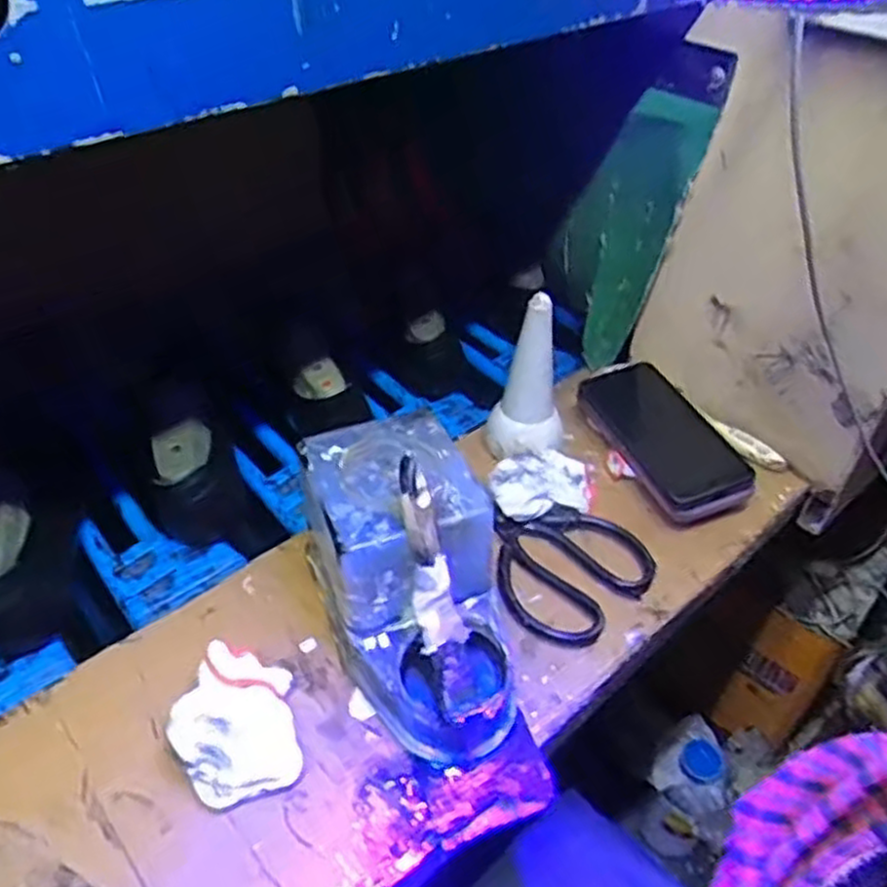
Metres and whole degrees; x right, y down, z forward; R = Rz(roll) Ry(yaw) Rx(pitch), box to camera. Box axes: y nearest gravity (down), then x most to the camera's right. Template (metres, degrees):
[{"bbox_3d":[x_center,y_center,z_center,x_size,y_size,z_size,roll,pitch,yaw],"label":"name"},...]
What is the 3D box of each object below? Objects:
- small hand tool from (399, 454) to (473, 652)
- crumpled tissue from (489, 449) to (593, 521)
[{"bbox_3d":[-0.008,0.063,0.424,0.027,0.108,0.009,-13,6,-16],"label":"small hand tool"},{"bbox_3d":[0.078,0.028,0.600,0.087,0.033,0.064,-9,44,-12],"label":"crumpled tissue"}]

